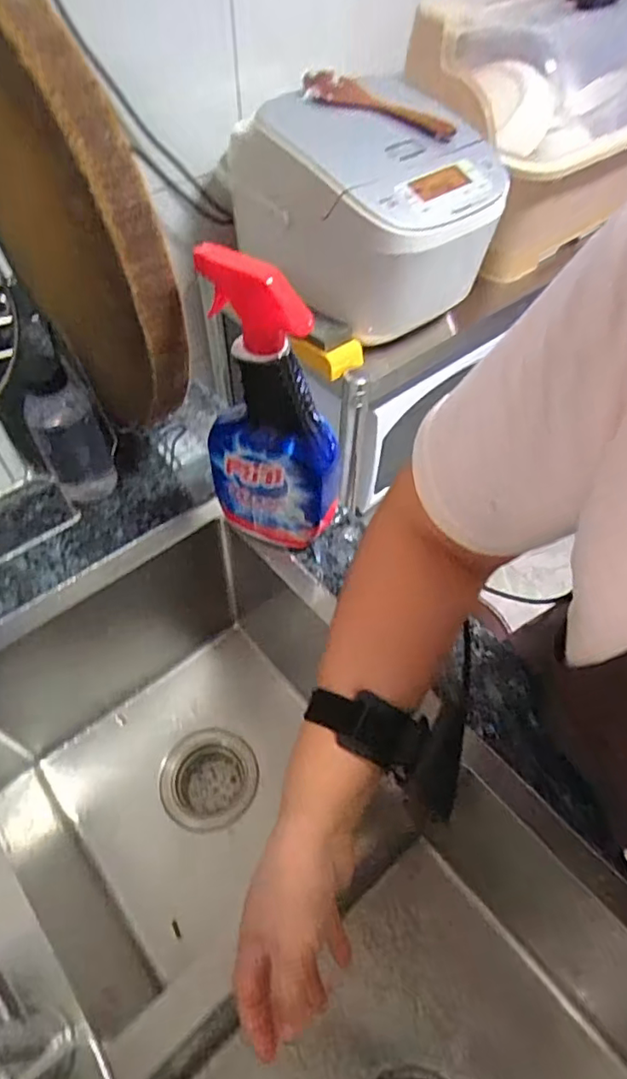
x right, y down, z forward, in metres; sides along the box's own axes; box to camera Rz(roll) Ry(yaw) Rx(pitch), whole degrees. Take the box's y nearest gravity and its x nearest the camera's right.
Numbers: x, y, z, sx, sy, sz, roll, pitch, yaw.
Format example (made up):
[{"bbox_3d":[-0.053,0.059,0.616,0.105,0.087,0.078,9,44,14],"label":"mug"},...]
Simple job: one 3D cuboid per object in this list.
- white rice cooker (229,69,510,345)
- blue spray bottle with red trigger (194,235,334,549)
[{"bbox_3d":[0.078,-0.453,0.783,0.290,0.230,0.312,-32,61,-22],"label":"white rice cooker"},{"bbox_3d":[-0.041,-0.098,0.507,0.120,0.280,0.050,18,55,11],"label":"blue spray bottle with red trigger"}]

